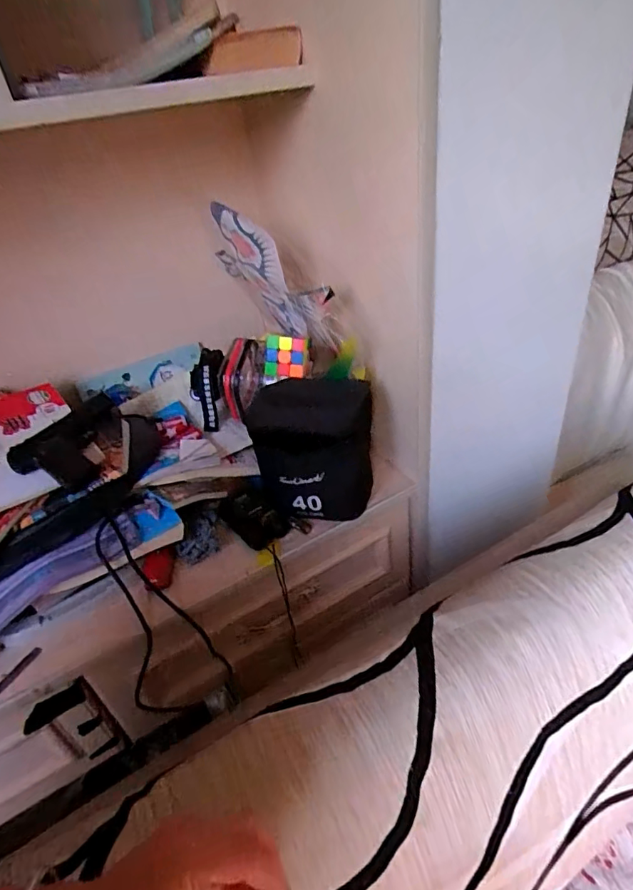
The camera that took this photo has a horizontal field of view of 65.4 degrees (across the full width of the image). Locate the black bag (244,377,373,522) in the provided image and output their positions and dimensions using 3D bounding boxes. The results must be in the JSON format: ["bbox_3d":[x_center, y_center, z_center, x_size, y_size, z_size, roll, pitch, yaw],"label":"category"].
[{"bbox_3d":[-0.006,0.002,0.665,0.156,0.146,0.122,-4,36,6],"label":"black bag"}]

